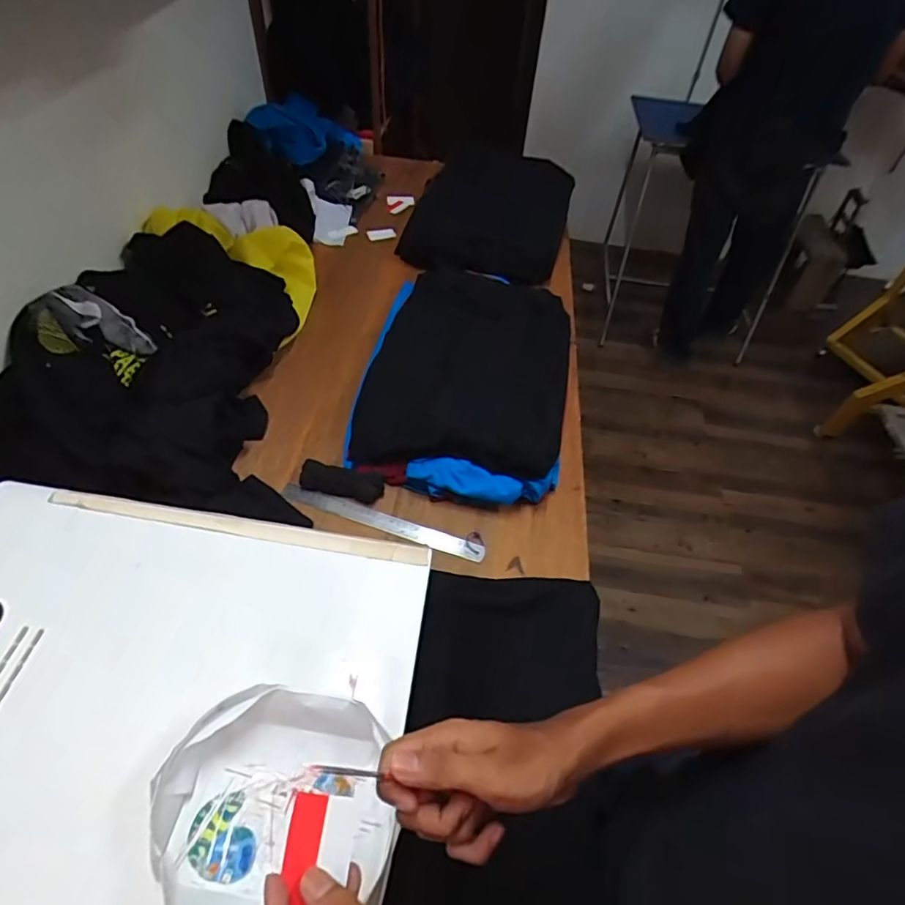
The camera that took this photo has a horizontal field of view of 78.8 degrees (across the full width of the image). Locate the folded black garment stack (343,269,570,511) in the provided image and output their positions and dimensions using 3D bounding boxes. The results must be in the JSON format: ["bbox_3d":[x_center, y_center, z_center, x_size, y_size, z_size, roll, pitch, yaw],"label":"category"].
[{"bbox_3d":[0.029,-0.151,1.014,0.361,0.085,0.550,11,49,3],"label":"folded black garment stack"}]

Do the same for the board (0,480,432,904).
[{"bbox_3d":[-0.298,0.219,0.500,0.507,0.034,0.397,6,49,3],"label":"board"}]

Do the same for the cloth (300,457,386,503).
[{"bbox_3d":[-0.171,0.044,0.858,0.128,0.030,0.044,13,49,4],"label":"cloth"}]

